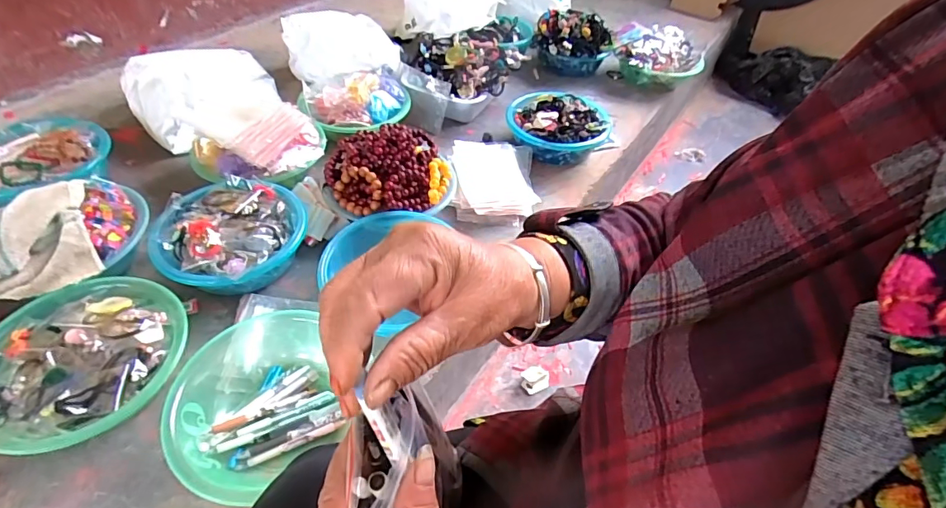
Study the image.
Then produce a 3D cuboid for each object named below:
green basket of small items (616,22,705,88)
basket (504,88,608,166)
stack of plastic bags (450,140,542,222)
[{"bbox_3d":[0.508,-0.538,1.317,0.241,0.116,0.186,19,48,14],"label":"green basket of small items"},{"bbox_3d":[0.186,-0.283,1.069,0.220,0.082,0.198,10,46,5],"label":"basket"},{"bbox_3d":[0.044,-0.151,0.955,0.167,0.042,0.217,0,46,-4],"label":"stack of plastic bags"}]

